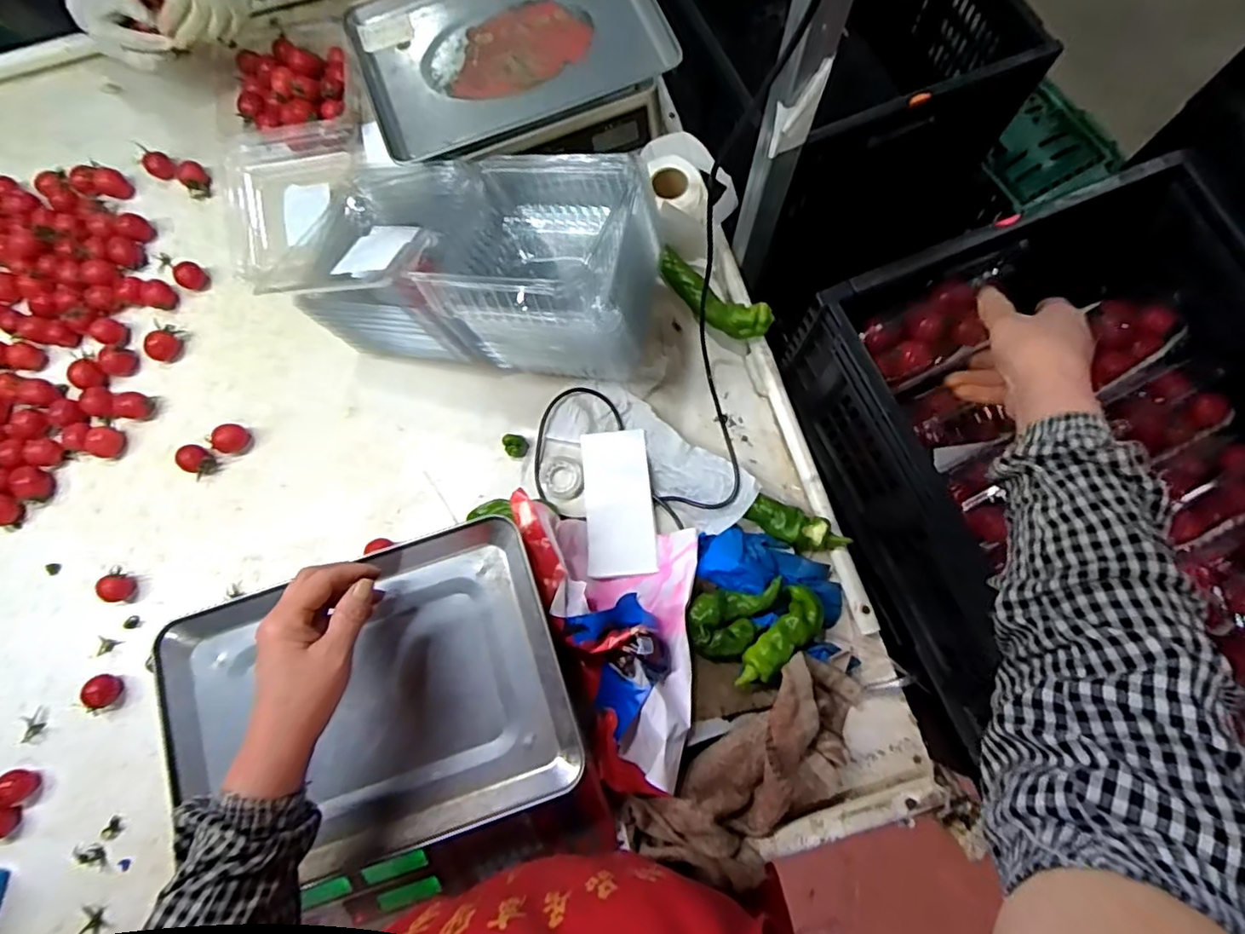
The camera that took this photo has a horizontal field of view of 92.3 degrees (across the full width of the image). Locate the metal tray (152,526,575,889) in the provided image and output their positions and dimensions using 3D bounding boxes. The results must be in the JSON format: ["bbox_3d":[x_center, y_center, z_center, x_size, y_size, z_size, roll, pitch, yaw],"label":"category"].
[{"bbox_3d":[-0.244,0.221,0.550,0.392,0.016,0.251,-19,79,8],"label":"metal tray"}]

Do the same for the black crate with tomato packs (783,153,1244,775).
[{"bbox_3d":[0.474,0.063,0.563,0.395,0.212,0.586,-22,73,-6],"label":"black crate with tomato packs"}]

